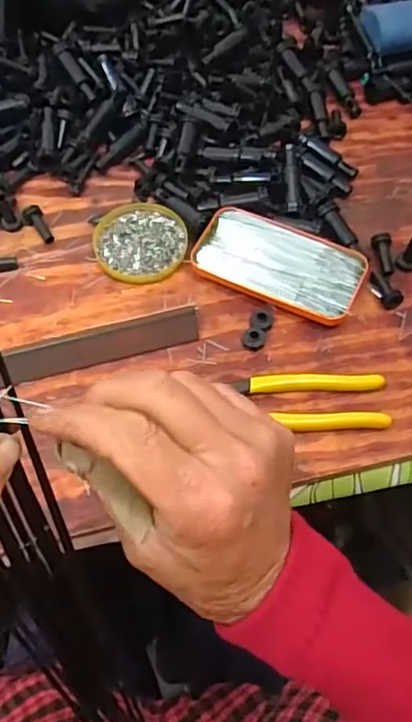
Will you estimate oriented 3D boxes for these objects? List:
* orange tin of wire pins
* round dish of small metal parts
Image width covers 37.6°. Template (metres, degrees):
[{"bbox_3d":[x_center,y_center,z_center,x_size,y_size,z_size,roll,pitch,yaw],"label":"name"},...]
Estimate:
[{"bbox_3d":[0.066,-0.088,0.534,0.145,0.018,0.077,27,64,14],"label":"orange tin of wire pins"},{"bbox_3d":[-0.059,-0.110,0.553,0.081,0.008,0.082,0,61,-1],"label":"round dish of small metal parts"}]

